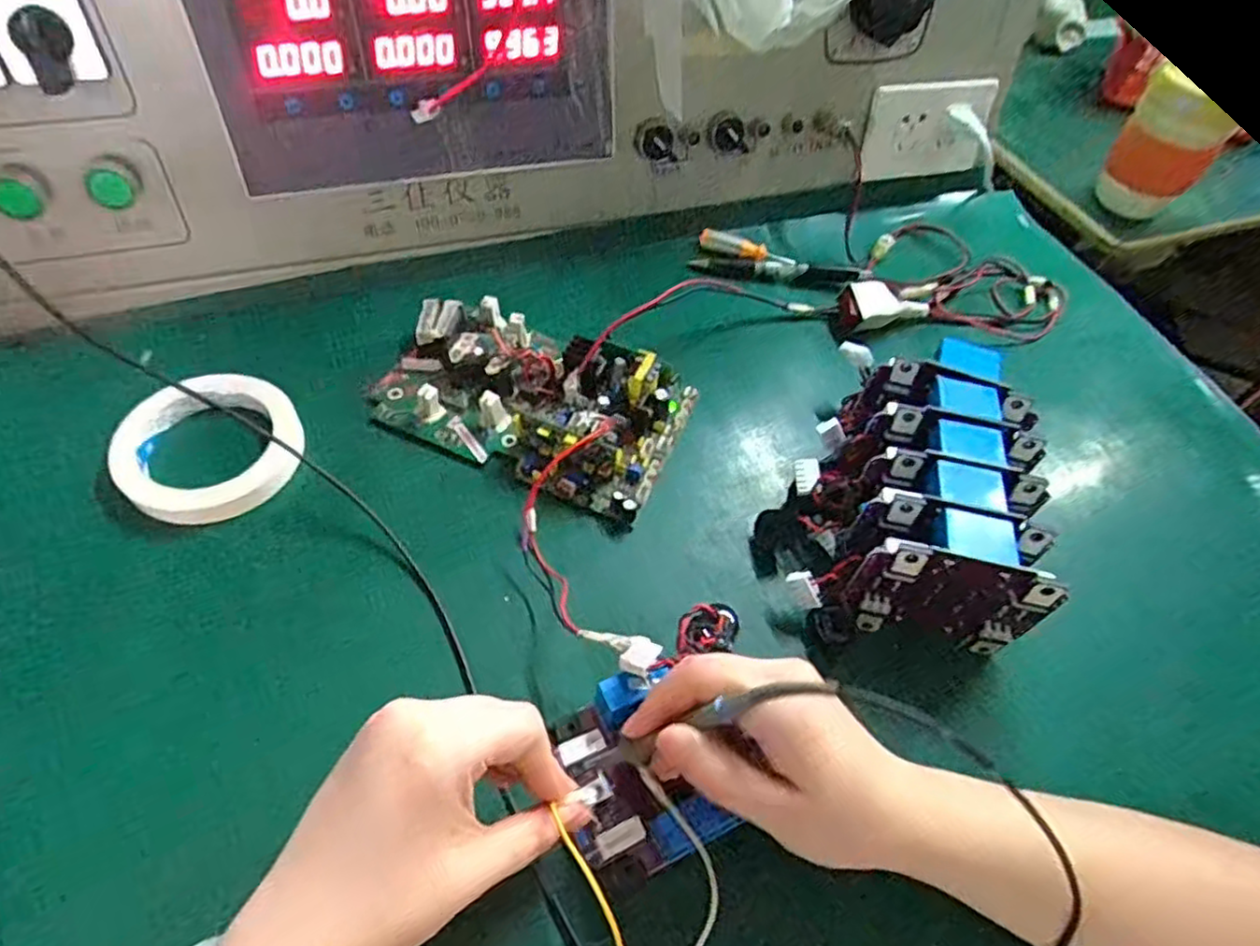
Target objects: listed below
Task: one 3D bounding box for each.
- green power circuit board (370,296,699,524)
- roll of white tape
[{"bbox_3d":[-0.066,-0.051,0.475,0.200,0.040,0.126,20,55,9],"label":"green power circuit board"},{"bbox_3d":[-0.254,-0.016,0.430,0.099,0.026,0.091,2,54,-3],"label":"roll of white tape"}]

